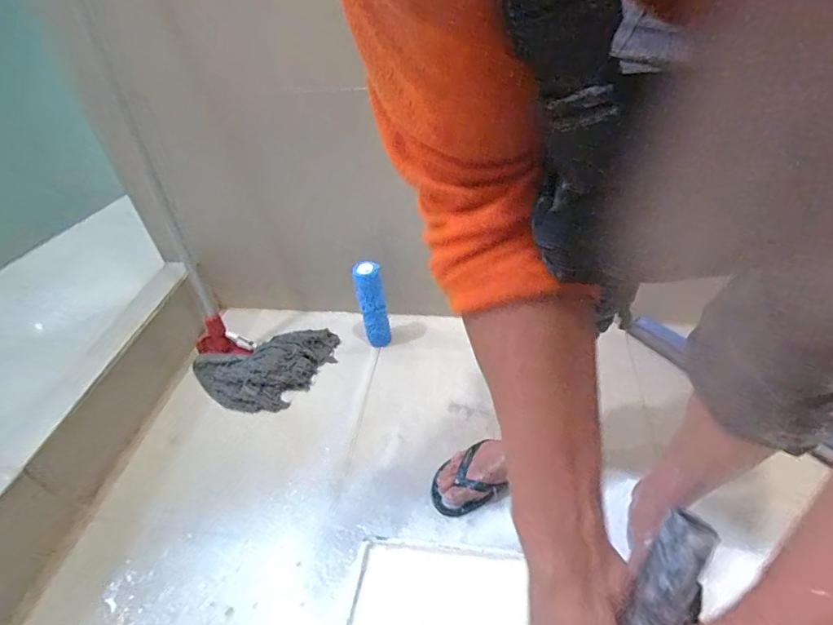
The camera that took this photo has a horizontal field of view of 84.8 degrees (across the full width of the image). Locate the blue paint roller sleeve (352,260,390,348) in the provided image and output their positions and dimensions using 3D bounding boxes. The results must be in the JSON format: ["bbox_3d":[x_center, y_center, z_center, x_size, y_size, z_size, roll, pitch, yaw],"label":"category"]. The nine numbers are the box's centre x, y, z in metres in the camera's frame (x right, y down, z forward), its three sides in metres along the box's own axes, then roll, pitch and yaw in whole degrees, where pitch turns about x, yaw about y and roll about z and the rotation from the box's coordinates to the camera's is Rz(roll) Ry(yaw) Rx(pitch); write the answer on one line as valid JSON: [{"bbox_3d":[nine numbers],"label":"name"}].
[{"bbox_3d":[-0.101,-0.008,1.067,0.062,0.231,0.055,-9,41,-3],"label":"blue paint roller sleeve"}]

